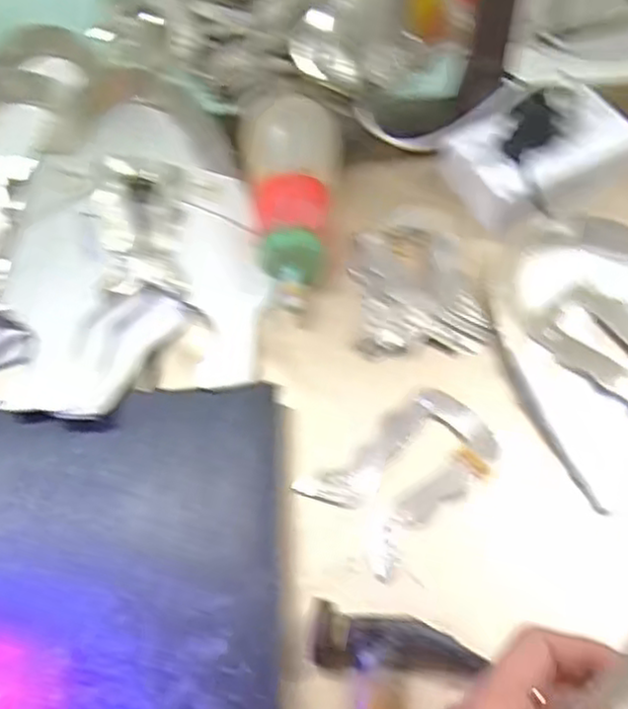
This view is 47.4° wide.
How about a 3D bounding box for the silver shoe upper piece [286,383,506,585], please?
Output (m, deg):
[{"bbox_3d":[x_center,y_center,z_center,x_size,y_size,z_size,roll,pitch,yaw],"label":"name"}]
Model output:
[{"bbox_3d":[0.055,0.069,0.426,0.109,0.007,0.067,-38,63,-17],"label":"silver shoe upper piece"}]

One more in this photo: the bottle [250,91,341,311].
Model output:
[{"bbox_3d":[-0.013,-0.111,0.502,0.062,0.043,0.156,-2,59,3],"label":"bottle"}]

